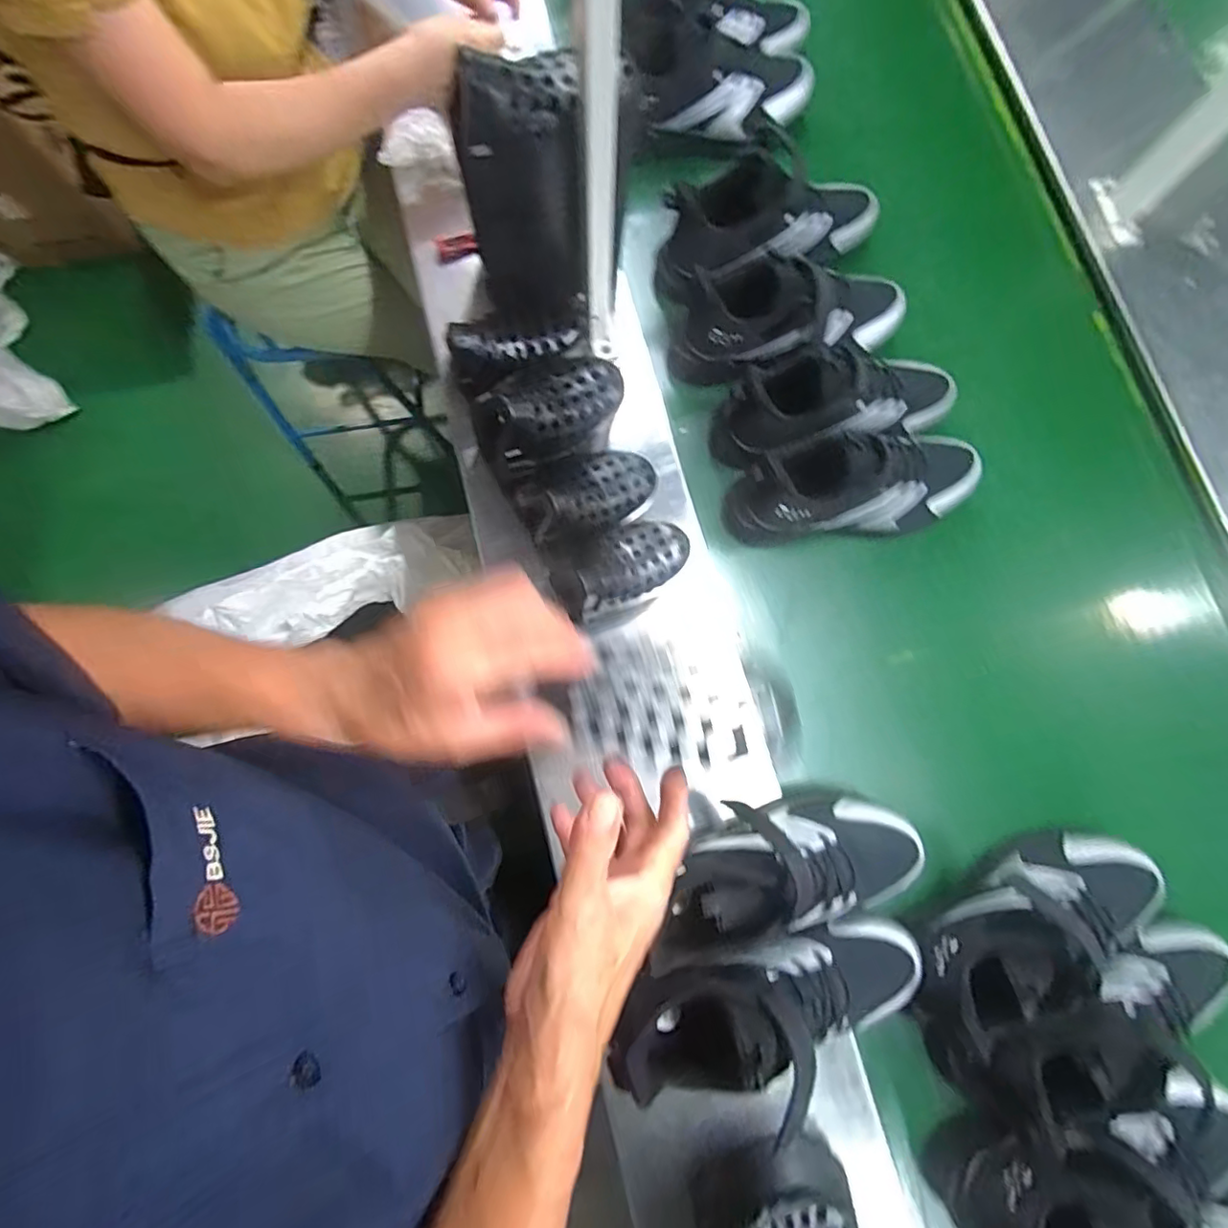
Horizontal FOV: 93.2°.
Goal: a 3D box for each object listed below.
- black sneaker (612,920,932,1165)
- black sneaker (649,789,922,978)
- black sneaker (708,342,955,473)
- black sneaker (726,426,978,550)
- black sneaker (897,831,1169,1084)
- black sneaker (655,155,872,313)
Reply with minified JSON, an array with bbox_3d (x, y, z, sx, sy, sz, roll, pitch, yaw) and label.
[{"bbox_3d":[0.131,0.327,0.482,0.265,0.112,0.093,-7,79,-15],"label":"black sneaker"},{"bbox_3d":[0.144,0.230,0.514,0.251,0.091,0.098,-16,79,-16],"label":"black sneaker"},{"bbox_3d":[0.240,-0.222,0.615,0.253,0.108,0.087,-13,79,-3],"label":"black sneaker"},{"bbox_3d":[0.256,-0.139,0.603,0.259,0.111,0.098,-9,79,-2],"label":"black sneaker"},{"bbox_3d":[0.383,0.294,0.522,0.271,0.086,0.123,-32,81,-6],"label":"black sneaker"},{"bbox_3d":[0.180,-0.445,0.660,0.257,0.115,0.083,-16,80,-3],"label":"black sneaker"}]

